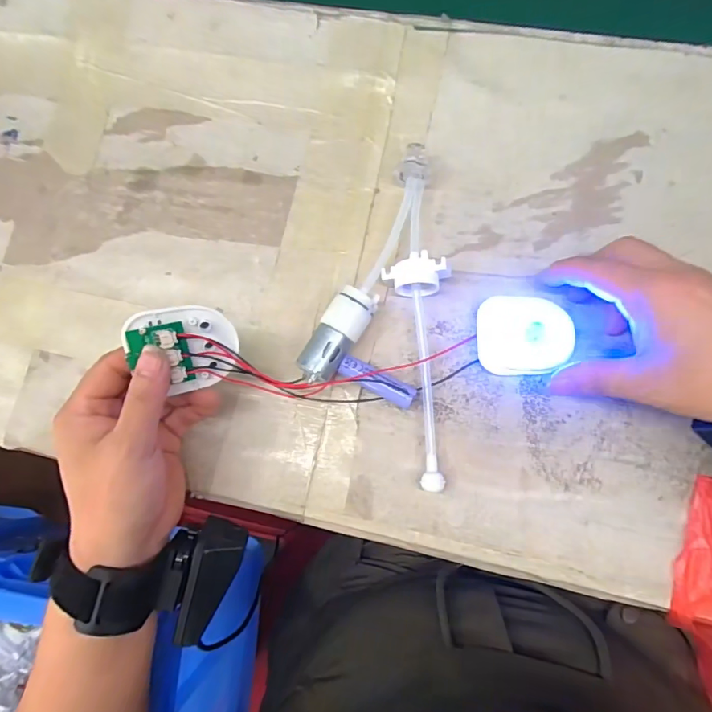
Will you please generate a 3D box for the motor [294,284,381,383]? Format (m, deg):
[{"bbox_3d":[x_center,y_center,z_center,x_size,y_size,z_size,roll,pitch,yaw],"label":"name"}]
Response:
[{"bbox_3d":[-0.011,-0.012,0.294,0.024,0.028,0.062,32,87,9],"label":"motor"}]

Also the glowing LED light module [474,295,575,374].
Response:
[{"bbox_3d":[0.103,-0.012,0.290,0.056,0.006,0.047,2,83,7],"label":"glowing LED light module"}]

